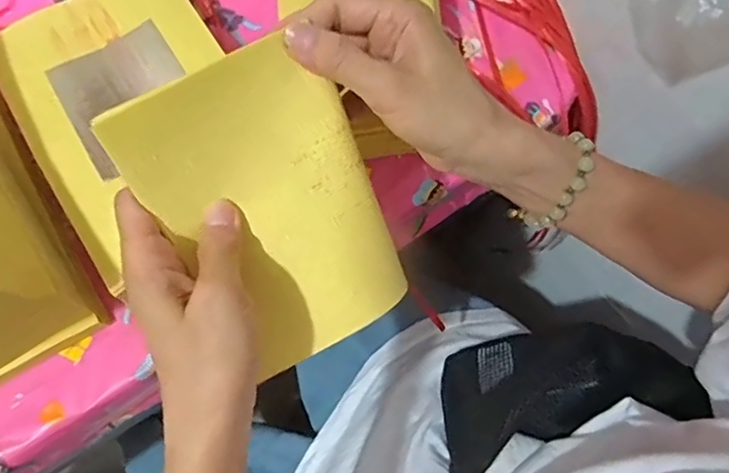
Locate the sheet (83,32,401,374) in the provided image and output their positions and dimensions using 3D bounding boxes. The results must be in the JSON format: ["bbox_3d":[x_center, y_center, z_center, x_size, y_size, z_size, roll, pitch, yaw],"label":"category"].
[{"bbox_3d":[-0.047,-0.013,0.294,0.107,0.011,0.153,-28,104,-10],"label":"sheet"}]

